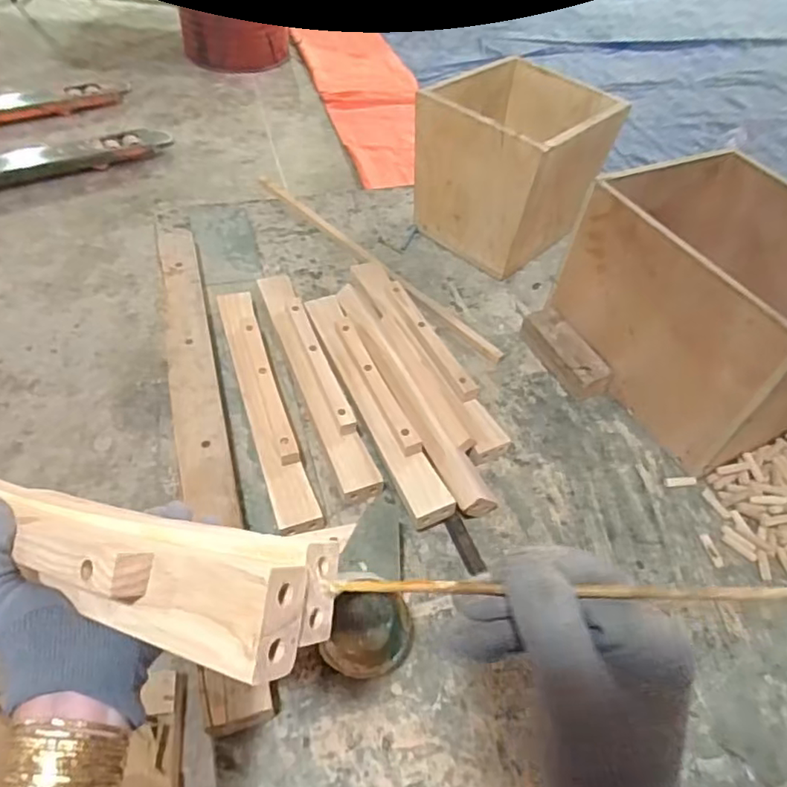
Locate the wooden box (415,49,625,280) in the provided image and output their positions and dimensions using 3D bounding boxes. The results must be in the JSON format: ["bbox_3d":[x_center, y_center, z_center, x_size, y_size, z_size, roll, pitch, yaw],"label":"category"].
[{"bbox_3d":[0.193,-0.369,0.966,0.221,0.219,0.260,36,54,23],"label":"wooden box"}]

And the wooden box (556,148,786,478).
[{"bbox_3d":[0.420,-0.130,0.789,0.287,0.233,0.360,-19,54,-21],"label":"wooden box"}]

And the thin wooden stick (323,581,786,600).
[{"bbox_3d":[0.053,0.080,0.242,0.186,0.007,0.005,-7,43,24],"label":"thin wooden stick"}]

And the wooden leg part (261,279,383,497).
[{"bbox_3d":[-0.104,-0.028,0.766,0.047,0.051,0.371,-15,52,-19],"label":"wooden leg part"}]

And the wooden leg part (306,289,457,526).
[{"bbox_3d":[-0.029,-0.005,0.728,0.046,0.034,0.364,-16,53,-19],"label":"wooden leg part"}]

